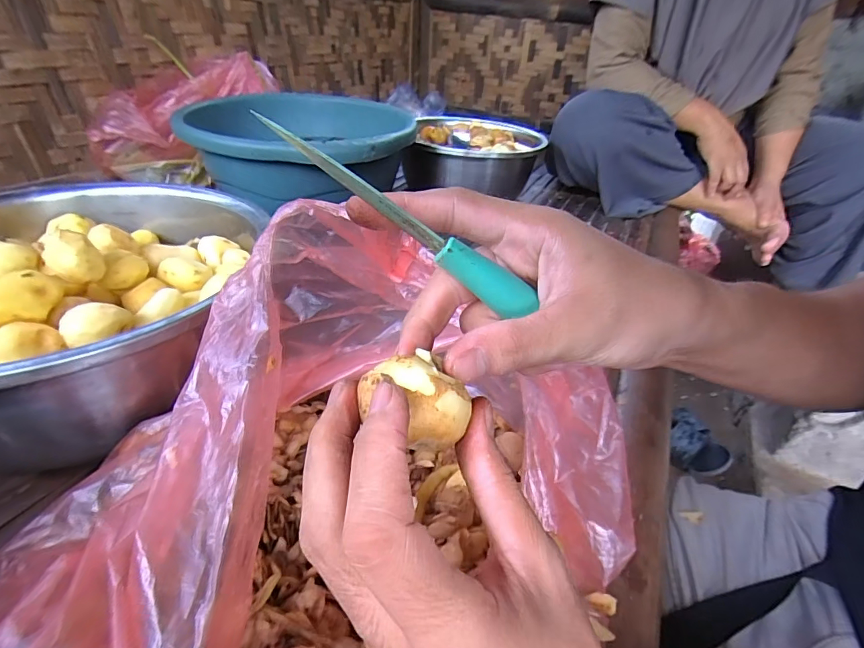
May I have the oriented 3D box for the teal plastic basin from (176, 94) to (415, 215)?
[{"bbox_3d":[-0.203,-0.284,0.688,0.339,0.109,0.338,2,36,-1],"label":"teal plastic basin"}]

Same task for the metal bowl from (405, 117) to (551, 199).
[{"bbox_3d":[0.080,-0.329,0.845,0.262,0.090,0.268,6,36,5],"label":"metal bowl"}]

